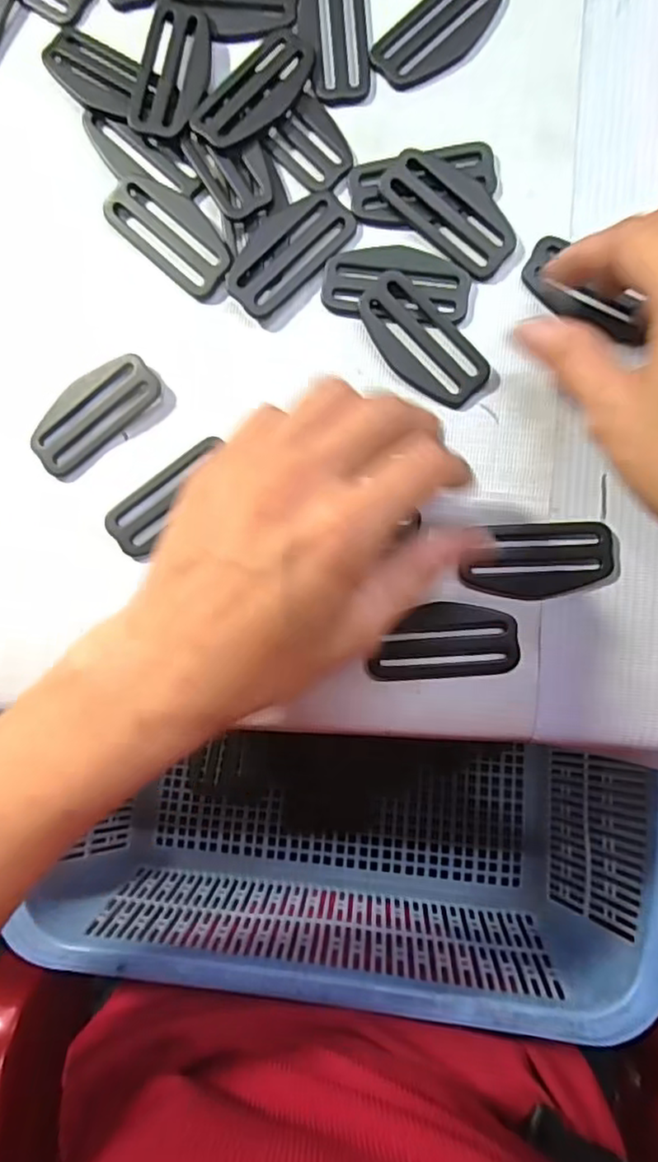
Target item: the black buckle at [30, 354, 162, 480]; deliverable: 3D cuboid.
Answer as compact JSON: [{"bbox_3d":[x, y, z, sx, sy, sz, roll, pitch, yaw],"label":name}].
[{"bbox_3d":[-0.098,-0.071,0.259,0.058,0.006,0.028,-36,85,1],"label":"black buckle"}]

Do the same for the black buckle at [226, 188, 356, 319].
[{"bbox_3d":[-0.017,-0.138,0.258,0.059,0.007,0.032,-38,85,1],"label":"black buckle"}]

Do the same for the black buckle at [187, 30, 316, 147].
[{"bbox_3d":[-0.031,-0.204,0.260,0.028,0.006,0.058,44,90,5],"label":"black buckle"}]

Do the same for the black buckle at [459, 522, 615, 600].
[{"bbox_3d":[0.084,-0.008,0.246,0.054,0.004,0.029,-2,87,4],"label":"black buckle"}]

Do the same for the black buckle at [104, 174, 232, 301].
[{"bbox_3d":[-0.065,-0.147,0.262,0.059,0.007,0.029,44,90,5],"label":"black buckle"}]

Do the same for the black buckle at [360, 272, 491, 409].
[{"bbox_3d":[0.036,-0.096,0.250,0.059,0.008,0.029,42,90,5],"label":"black buckle"}]

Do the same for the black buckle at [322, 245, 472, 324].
[{"bbox_3d":[0.027,-0.122,0.251,0.059,0.007,0.031,5,87,4],"label":"black buckle"}]

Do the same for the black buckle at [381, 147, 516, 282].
[{"bbox_3d":[0.050,-0.150,0.252,0.058,0.004,0.028,41,97,-2],"label":"black buckle"}]

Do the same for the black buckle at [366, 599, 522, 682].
[{"bbox_3d":[0.045,0.024,0.247,0.057,0.004,0.029,-4,87,4],"label":"black buckle"}]

